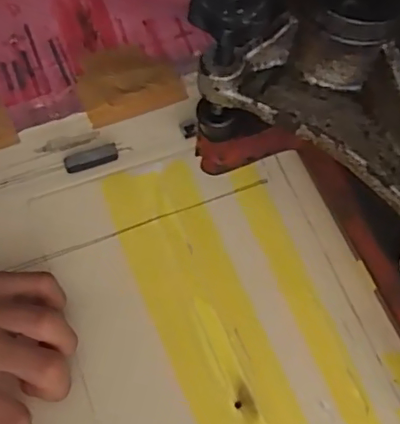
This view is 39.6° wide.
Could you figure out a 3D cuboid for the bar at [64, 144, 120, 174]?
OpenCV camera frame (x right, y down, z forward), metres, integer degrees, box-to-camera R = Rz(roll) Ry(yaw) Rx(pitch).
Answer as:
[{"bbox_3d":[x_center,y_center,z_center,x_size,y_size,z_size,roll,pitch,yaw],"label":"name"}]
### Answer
[{"bbox_3d":[-0.074,-0.037,0.380,0.036,0.007,0.013,-17,67,-10],"label":"bar"}]

